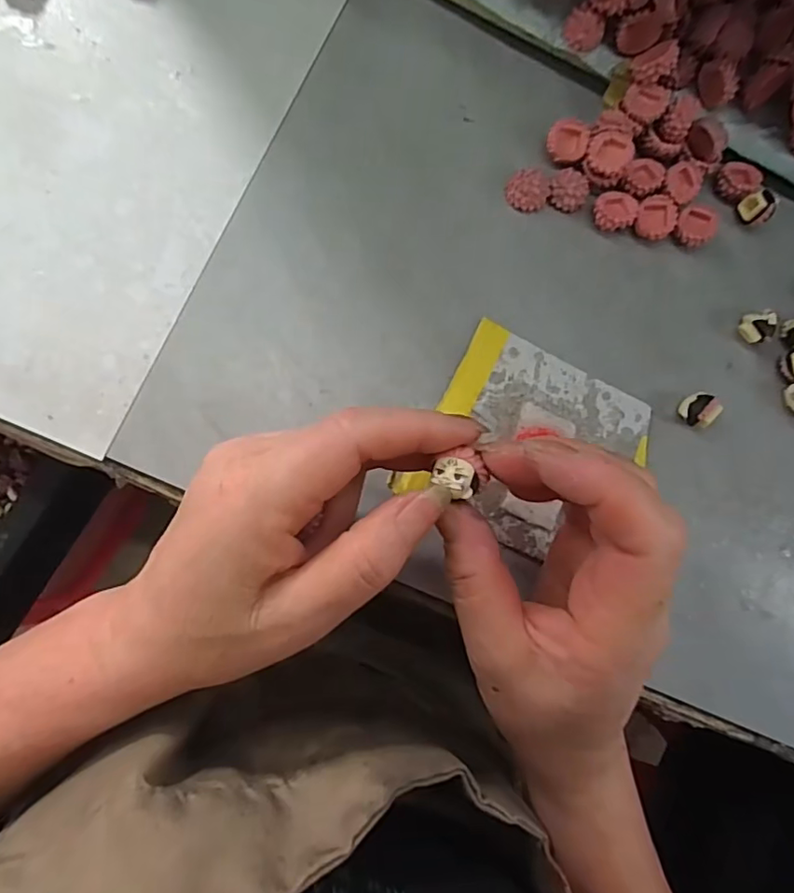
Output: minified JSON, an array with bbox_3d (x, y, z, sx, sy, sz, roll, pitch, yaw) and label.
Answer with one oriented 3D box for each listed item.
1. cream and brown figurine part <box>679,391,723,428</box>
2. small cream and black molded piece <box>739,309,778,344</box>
[{"bbox_3d":[0.143,-0.017,0.264,0.014,0.015,0.015,-27,89,-11],"label":"cream and brown figurine part"},{"bbox_3d":[0.176,-0.058,0.272,0.009,0.017,0.014,-1,84,-9],"label":"small cream and black molded piece"}]

